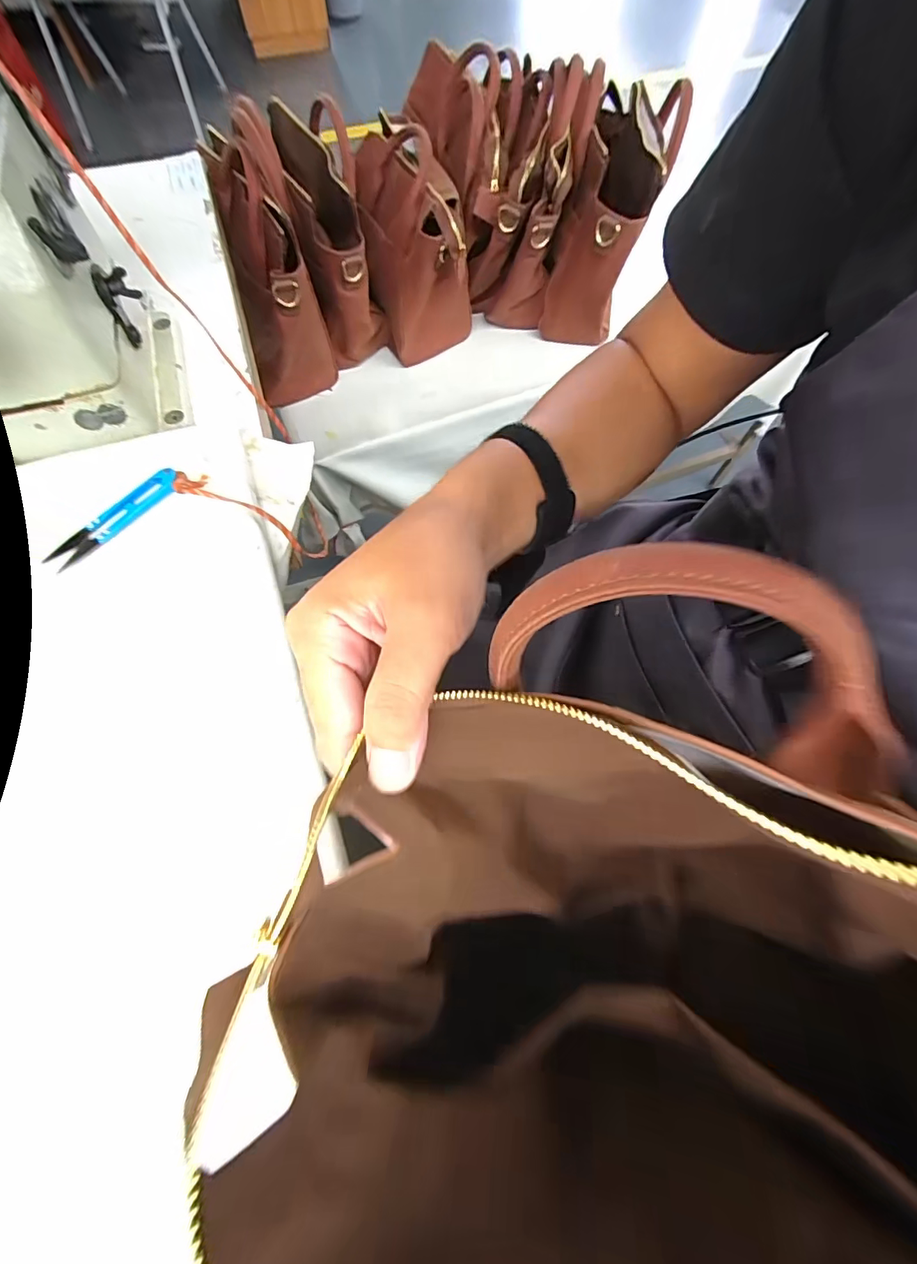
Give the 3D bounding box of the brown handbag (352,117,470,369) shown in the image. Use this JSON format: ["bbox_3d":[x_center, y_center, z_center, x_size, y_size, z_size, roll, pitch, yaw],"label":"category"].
[{"bbox_3d":[-0.070,-0.543,0.654,0.135,0.172,0.247,-13,68,-5],"label":"brown handbag"}]

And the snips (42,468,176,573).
[{"bbox_3d":[-0.239,-0.080,0.320,0.096,0.009,0.024,-39,73,-14],"label":"snips"}]

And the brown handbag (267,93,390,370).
[{"bbox_3d":[-0.169,-0.529,0.636,0.086,0.196,0.228,-15,68,-6],"label":"brown handbag"}]

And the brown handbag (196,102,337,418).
[{"bbox_3d":[-0.245,-0.472,0.601,0.102,0.234,0.256,-13,68,-5],"label":"brown handbag"}]

